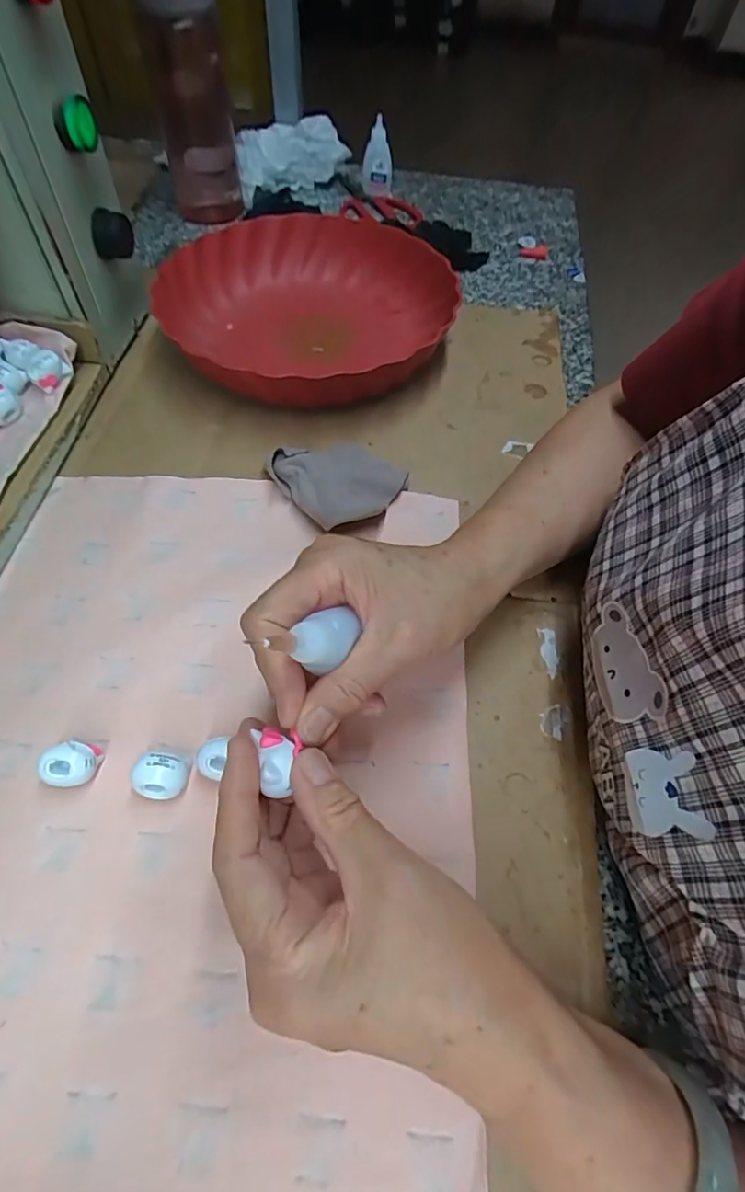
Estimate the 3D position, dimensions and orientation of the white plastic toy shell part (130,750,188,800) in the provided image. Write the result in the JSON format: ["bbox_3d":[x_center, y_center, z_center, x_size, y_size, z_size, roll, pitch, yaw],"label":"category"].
[{"bbox_3d":[-0.102,0.088,0.258,0.024,0.022,0.019,-3,58,-5],"label":"white plastic toy shell part"}]

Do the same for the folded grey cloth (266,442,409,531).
[{"bbox_3d":[-0.015,-0.082,0.368,0.083,0.025,0.081,-33,65,-22],"label":"folded grey cloth"}]

